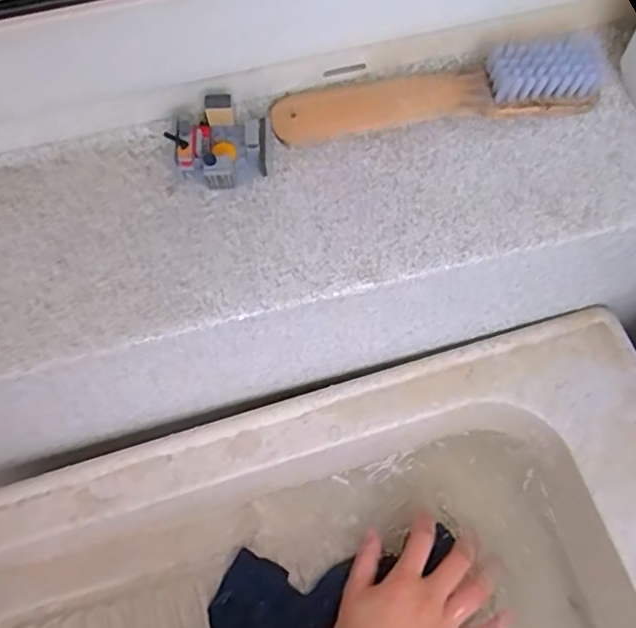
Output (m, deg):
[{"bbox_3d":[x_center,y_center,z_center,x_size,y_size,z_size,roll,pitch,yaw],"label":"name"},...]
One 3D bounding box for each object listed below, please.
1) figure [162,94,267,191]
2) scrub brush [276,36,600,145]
[{"bbox_3d":[-0.057,-0.102,0.391,0.050,0.036,0.049,23,68,11],"label":"figure"},{"bbox_3d":[0.075,-0.140,0.405,0.204,0.039,0.039,-7,66,-2],"label":"scrub brush"}]

